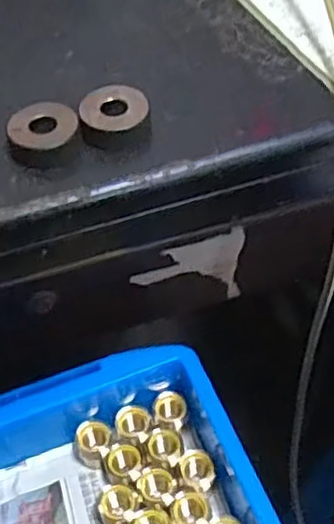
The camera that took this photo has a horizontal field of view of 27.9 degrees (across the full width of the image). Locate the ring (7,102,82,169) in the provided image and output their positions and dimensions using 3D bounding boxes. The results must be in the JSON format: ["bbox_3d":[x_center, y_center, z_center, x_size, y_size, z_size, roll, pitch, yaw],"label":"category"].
[{"bbox_3d":[-0.070,-0.072,0.383,0.039,0.017,0.035,-11,53,-6],"label":"ring"}]

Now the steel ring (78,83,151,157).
[{"bbox_3d":[-0.030,-0.084,0.394,0.040,0.015,0.042,-1,52,2],"label":"steel ring"}]

